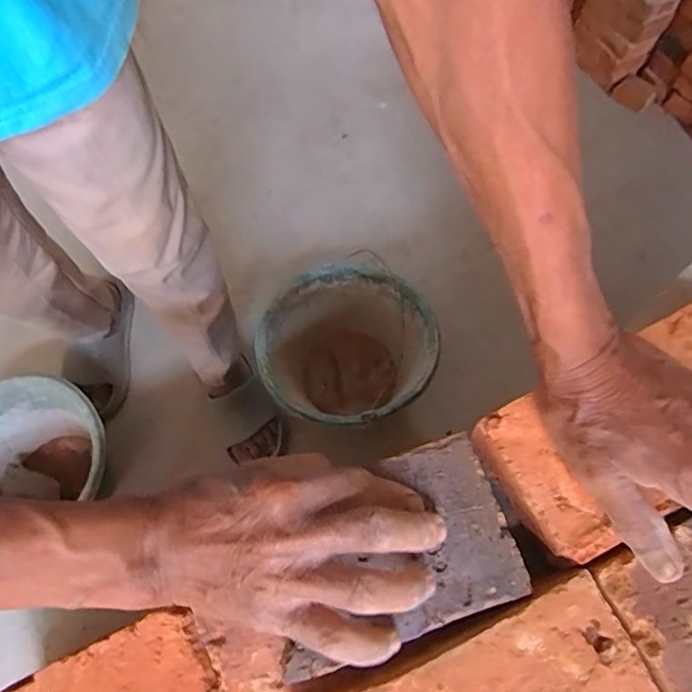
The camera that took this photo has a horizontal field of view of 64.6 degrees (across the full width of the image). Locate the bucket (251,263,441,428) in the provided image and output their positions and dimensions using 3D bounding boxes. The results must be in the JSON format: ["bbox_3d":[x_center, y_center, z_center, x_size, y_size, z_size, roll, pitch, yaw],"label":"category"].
[{"bbox_3d":[0.002,0.024,0.930,0.269,0.197,0.262,-1,67,2],"label":"bucket"}]

